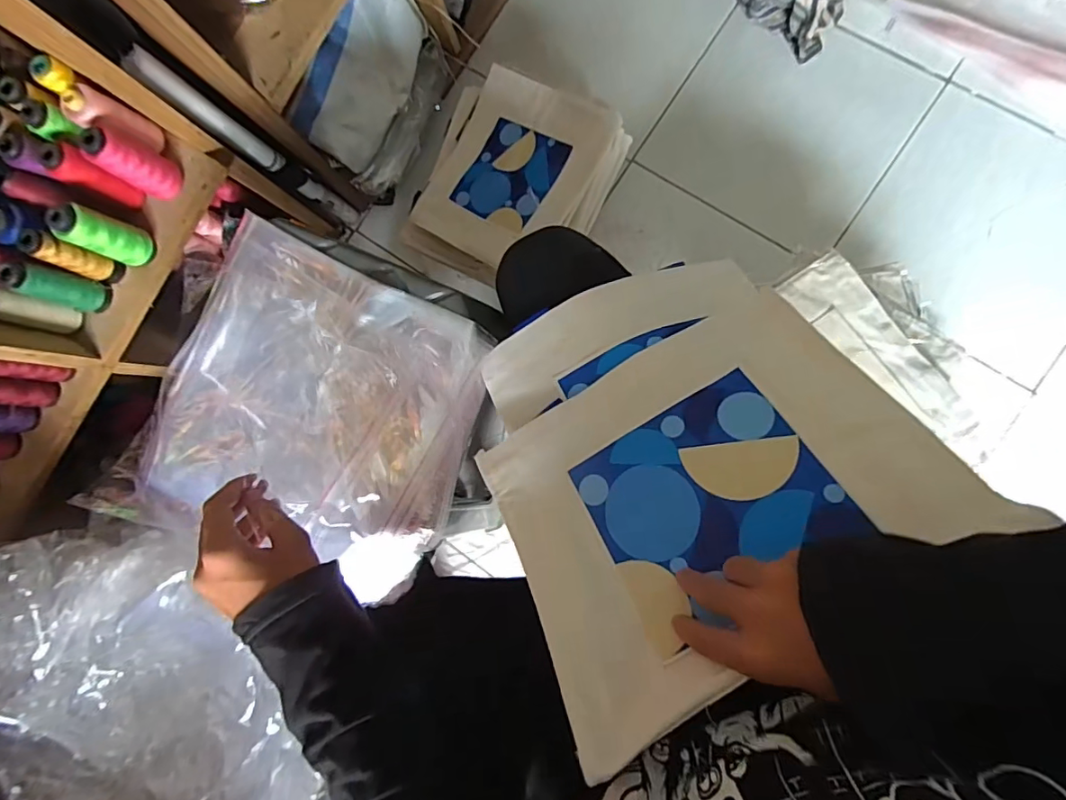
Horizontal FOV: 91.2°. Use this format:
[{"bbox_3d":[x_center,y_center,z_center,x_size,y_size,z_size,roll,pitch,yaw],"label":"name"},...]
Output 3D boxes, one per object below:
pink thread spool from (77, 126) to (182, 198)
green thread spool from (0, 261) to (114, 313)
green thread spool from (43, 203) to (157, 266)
[{"bbox_3d":[-0.504,-0.300,0.660,0.048,0.105,0.050,0,86,7],"label":"pink thread spool"},{"bbox_3d":[-0.609,-0.144,0.669,0.033,0.117,0.039,12,88,8],"label":"green thread spool"},{"bbox_3d":[-0.537,-0.208,0.657,0.038,0.109,0.042,40,92,8],"label":"green thread spool"}]

